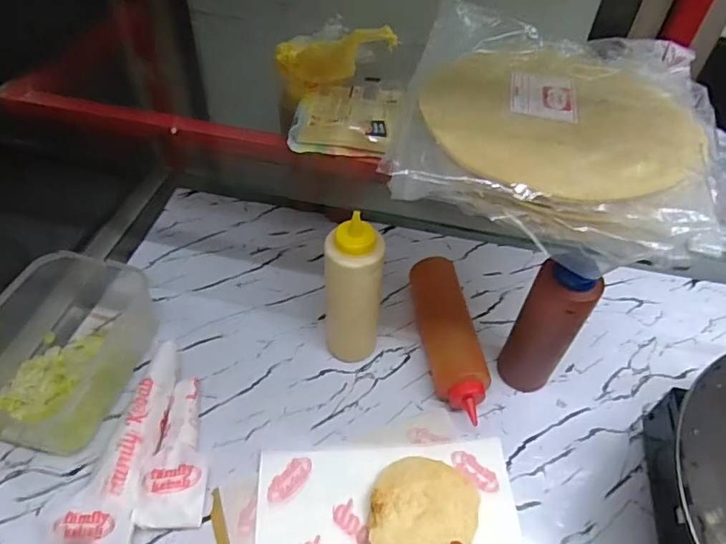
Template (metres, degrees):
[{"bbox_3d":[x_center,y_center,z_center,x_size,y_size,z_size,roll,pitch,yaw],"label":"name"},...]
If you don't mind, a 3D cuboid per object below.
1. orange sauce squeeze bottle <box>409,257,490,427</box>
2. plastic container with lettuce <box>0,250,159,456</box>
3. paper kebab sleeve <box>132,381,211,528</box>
[{"bbox_3d":[0.104,0.075,0.603,0.068,0.053,0.204,-5,49,-8],"label":"orange sauce squeeze bottle"},{"bbox_3d":[-0.318,0.068,0.568,0.133,0.084,0.228,12,49,7],"label":"plastic container with lettuce"},{"bbox_3d":[-0.182,0.175,0.515,0.059,0.025,0.147,0,48,-4],"label":"paper kebab sleeve"}]

